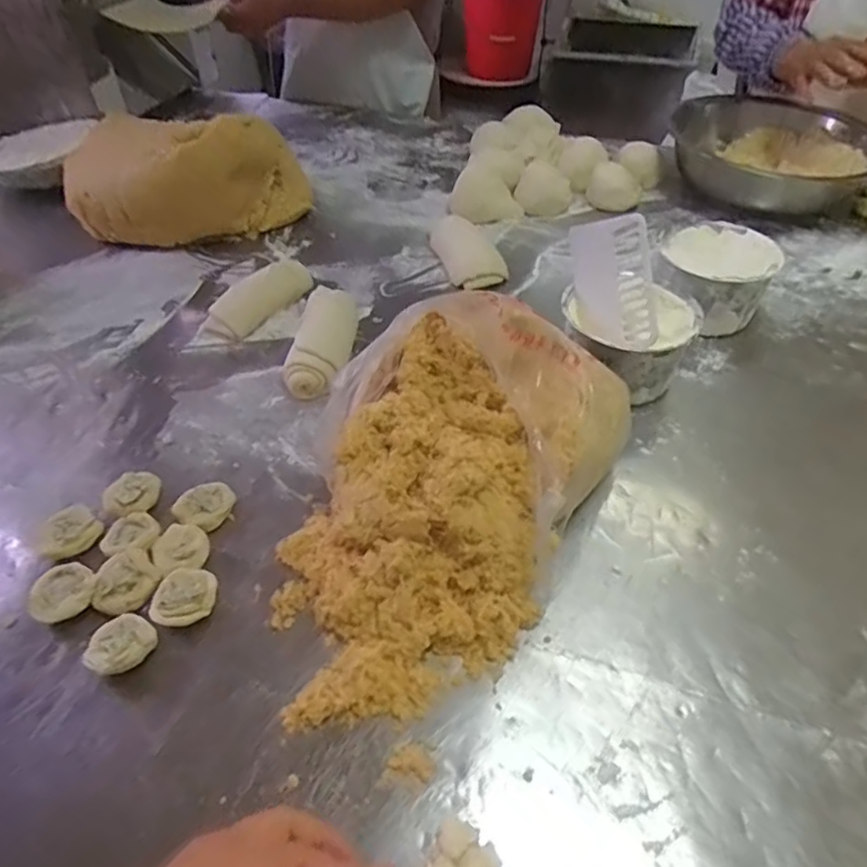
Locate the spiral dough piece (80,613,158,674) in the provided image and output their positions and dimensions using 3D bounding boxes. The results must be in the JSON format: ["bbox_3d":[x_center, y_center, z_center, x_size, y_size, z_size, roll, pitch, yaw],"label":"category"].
[{"bbox_3d":[-0.253,0.170,0.493,0.051,0.035,0.039,-27,51,-23],"label":"spiral dough piece"}]

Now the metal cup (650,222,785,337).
[{"bbox_3d":[0.365,-0.204,0.802,0.162,0.103,0.138,-27,51,-23],"label":"metal cup"}]

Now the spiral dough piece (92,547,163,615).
[{"bbox_3d":[-0.272,0.129,0.536,0.054,0.018,0.053,0,46,0],"label":"spiral dough piece"}]

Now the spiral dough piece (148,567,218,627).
[{"bbox_3d":[-0.214,0.143,0.528,0.048,0.026,0.051,4,46,4],"label":"spiral dough piece"}]

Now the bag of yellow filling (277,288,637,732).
[{"bbox_3d":[0.006,0.039,0.521,0.222,0.173,0.364,23,50,22],"label":"bag of yellow filling"}]

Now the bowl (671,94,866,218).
[{"bbox_3d":[0.596,-0.501,1.070,0.329,0.125,0.273,22,50,21],"label":"bowl"}]

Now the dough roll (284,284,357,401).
[{"bbox_3d":[-0.139,-0.115,0.760,0.064,0.047,0.176,3,46,3],"label":"dough roll"}]

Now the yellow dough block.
[{"bbox_3d":[-0.376,-0.397,0.936,0.358,0.170,0.158,-9,46,-7],"label":"yellow dough block"}]

